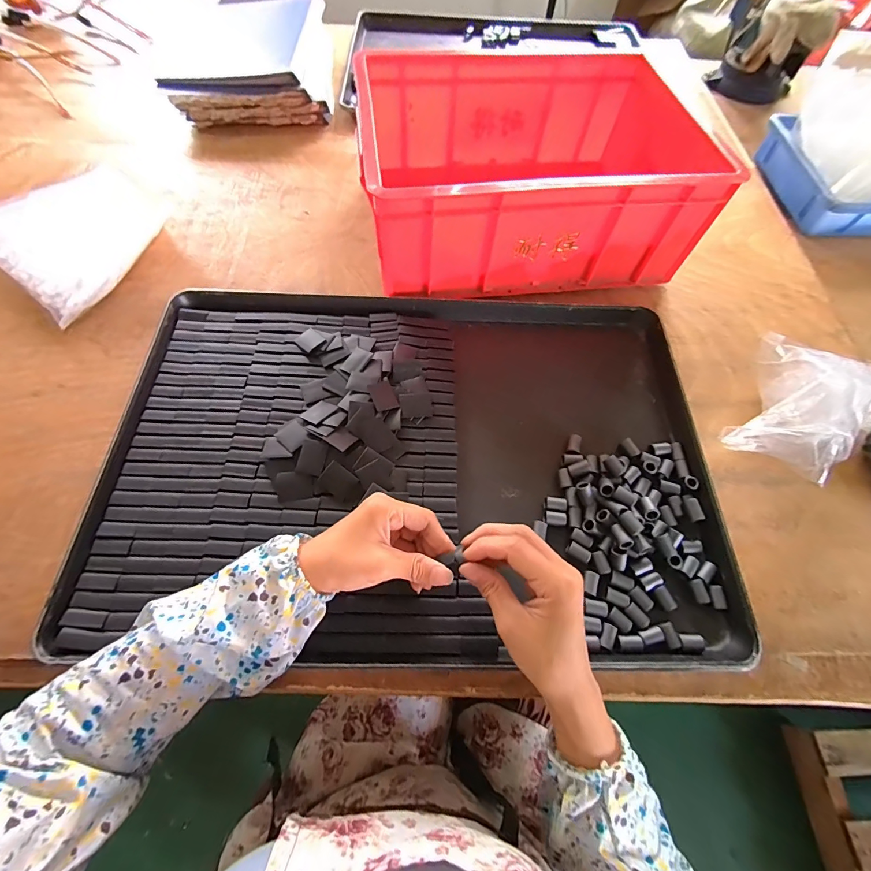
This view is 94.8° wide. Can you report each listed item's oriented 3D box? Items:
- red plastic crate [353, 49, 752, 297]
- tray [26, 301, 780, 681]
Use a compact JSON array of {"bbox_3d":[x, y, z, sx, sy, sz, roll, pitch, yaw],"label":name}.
[{"bbox_3d":[0.128,-0.342,0.537,0.414,0.152,0.287,-6,65,-5],"label":"red plastic crate"},{"bbox_3d":[-0.019,0.011,0.415,0.592,0.029,0.410,3,64,-1],"label":"tray"}]

